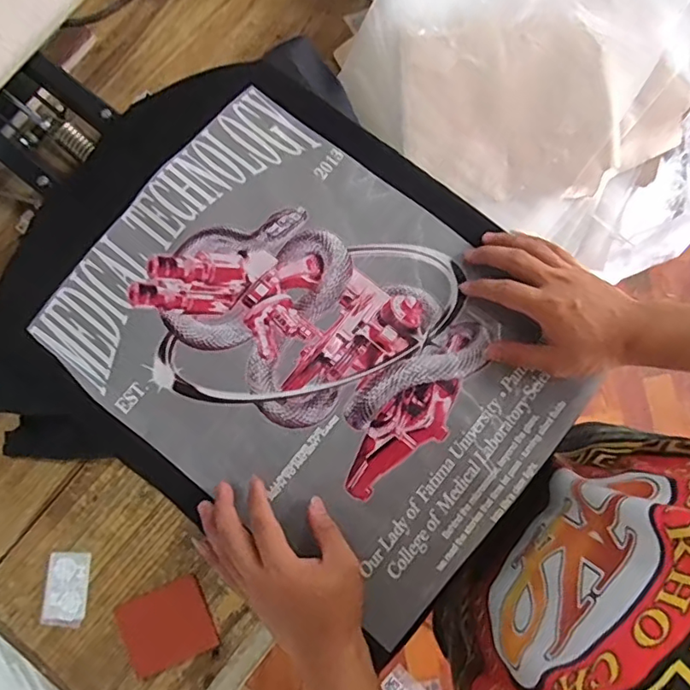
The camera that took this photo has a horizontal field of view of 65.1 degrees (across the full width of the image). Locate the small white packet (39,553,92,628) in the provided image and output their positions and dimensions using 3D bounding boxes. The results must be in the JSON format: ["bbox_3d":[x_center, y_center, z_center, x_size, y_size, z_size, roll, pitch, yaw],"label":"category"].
[{"bbox_3d":[-0.306,0.268,0.594,0.044,0.006,0.076,2,79,1],"label":"small white packet"}]

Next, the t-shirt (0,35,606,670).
[{"bbox_3d":[-0.083,-0.020,0.542,0.563,0.082,0.448,41,82,8],"label":"t-shirt"}]

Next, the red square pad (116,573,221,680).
[{"bbox_3d":[-0.191,0.302,0.582,0.088,0.011,0.079,-22,83,-15],"label":"red square pad"}]

